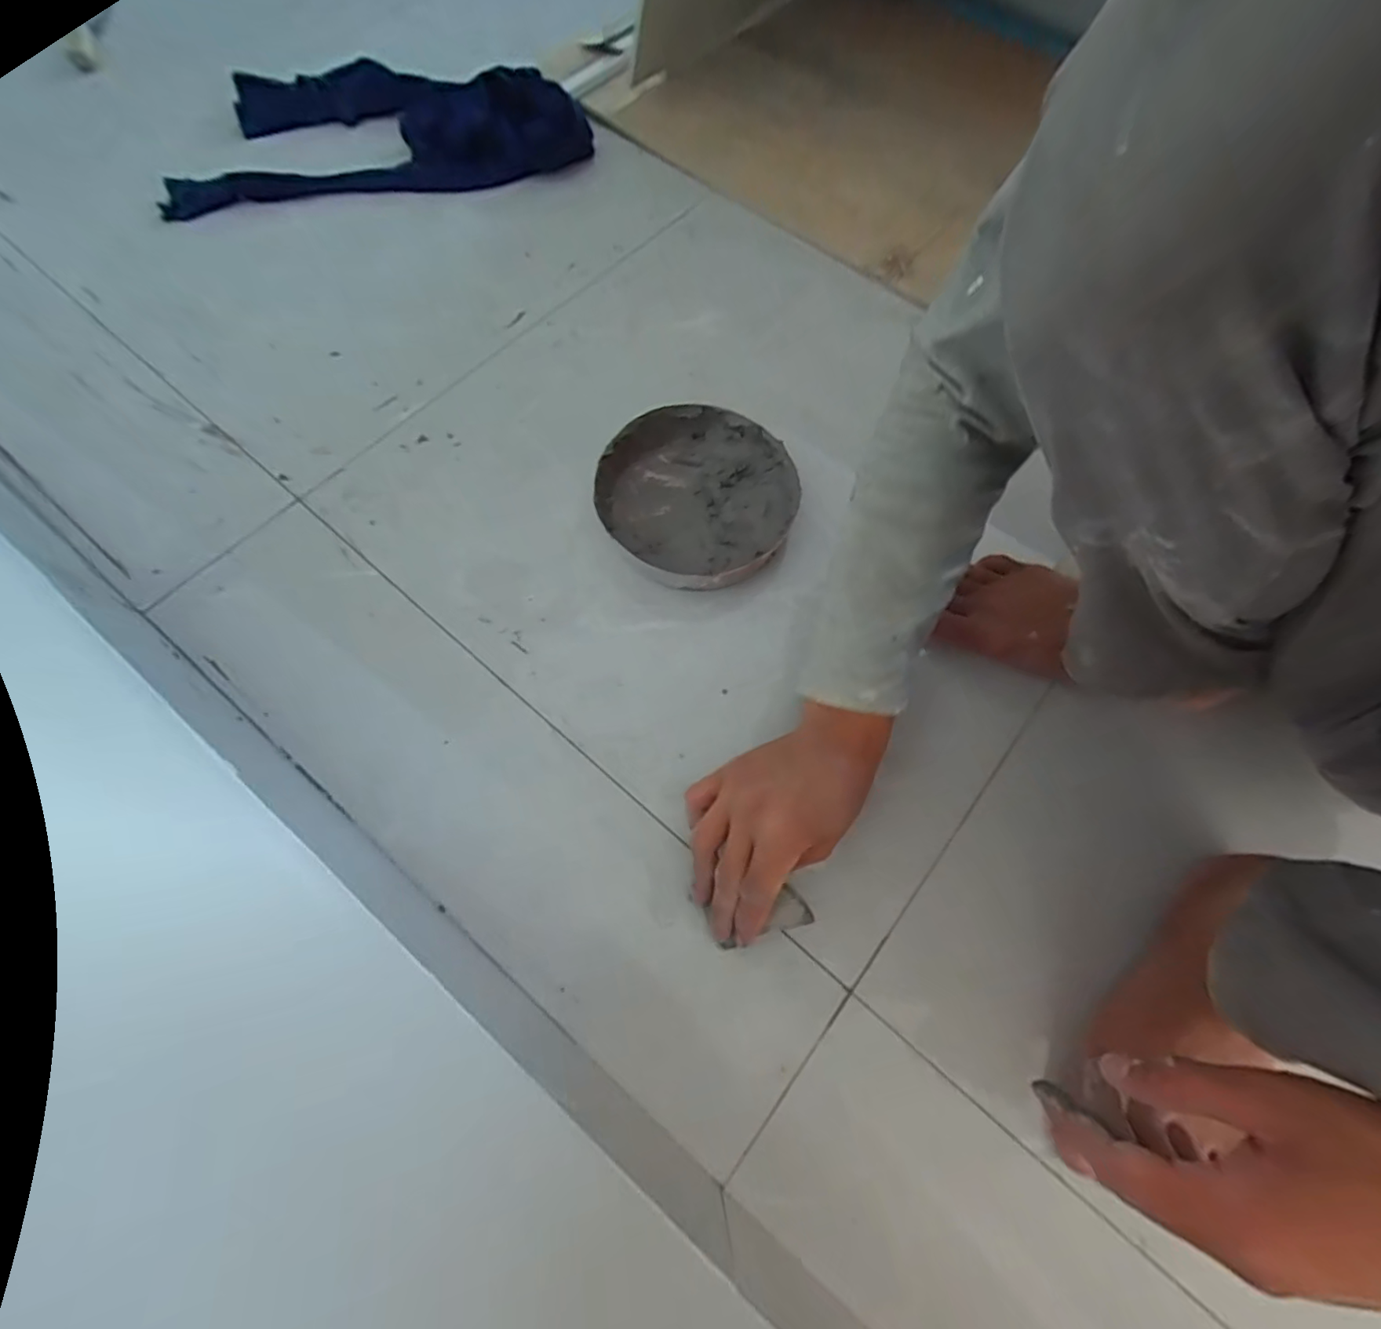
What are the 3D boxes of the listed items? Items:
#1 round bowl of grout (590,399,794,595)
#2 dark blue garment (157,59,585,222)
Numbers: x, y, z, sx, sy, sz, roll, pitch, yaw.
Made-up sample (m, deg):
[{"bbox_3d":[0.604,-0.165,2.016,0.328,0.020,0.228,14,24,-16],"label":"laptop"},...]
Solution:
[{"bbox_3d":[0.009,-0.142,0.503,0.159,0.047,0.164,1,68,-2],"label":"round bowl of grout"},{"bbox_3d":[-0.378,-0.665,0.700,0.497,0.062,0.263,-8,68,-5],"label":"dark blue garment"}]

